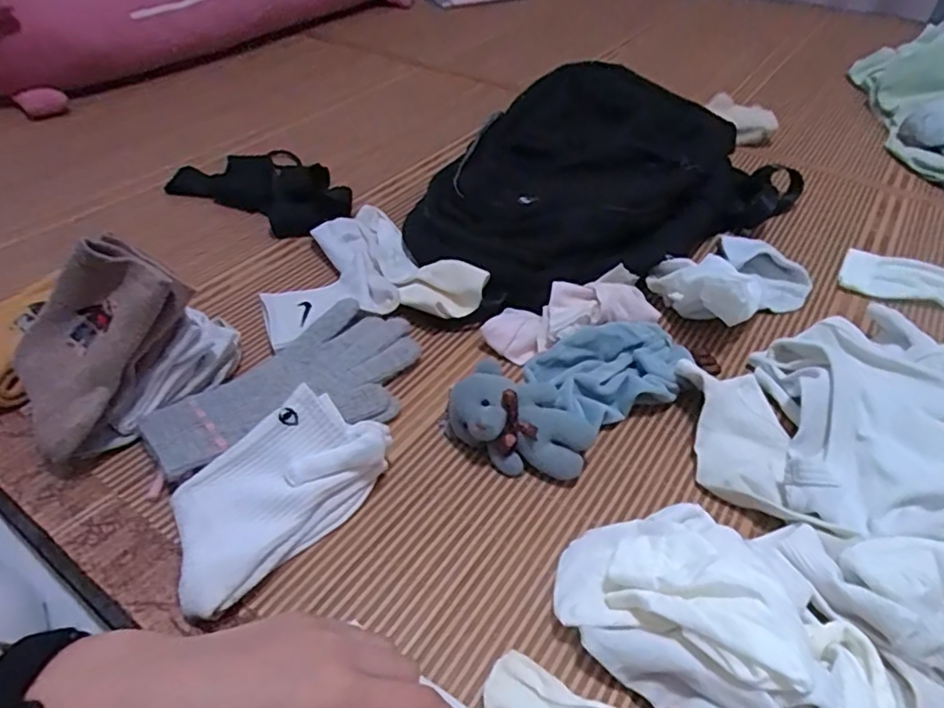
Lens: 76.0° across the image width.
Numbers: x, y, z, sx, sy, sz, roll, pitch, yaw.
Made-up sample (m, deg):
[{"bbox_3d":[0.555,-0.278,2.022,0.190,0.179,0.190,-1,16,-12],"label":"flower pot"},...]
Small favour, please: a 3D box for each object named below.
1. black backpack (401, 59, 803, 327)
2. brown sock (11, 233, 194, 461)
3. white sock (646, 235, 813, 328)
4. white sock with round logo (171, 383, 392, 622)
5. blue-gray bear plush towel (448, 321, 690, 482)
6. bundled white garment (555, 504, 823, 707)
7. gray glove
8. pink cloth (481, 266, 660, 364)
[{"bbox_3d":[0.120,-0.216,0.702,0.450,0.072,0.336,-21,48,-22],"label":"black backpack"},{"bbox_3d":[-0.270,-0.006,0.422,0.083,0.042,0.148,31,80,-10],"label":"brown sock"},{"bbox_3d":[0.251,-0.083,0.580,0.173,0.056,0.108,-27,51,-27],"label":"white sock"},{"bbox_3d":[-0.132,0.083,0.395,0.086,0.050,0.147,31,51,26],"label":"white sock with round logo"},{"bbox_3d":[0.087,0.025,0.470,0.208,0.041,0.098,-24,50,-25],"label":"blue-gray bear plush towel"},{"bbox_3d":[0.109,0.139,0.325,0.106,0.066,0.137,-1,44,-3],"label":"bundled white garment"},{"bbox_3d":[-0.133,0.031,0.475,0.116,0.026,0.216,35,53,29],"label":"gray glove"},{"bbox_3d":[0.085,-0.036,0.532,0.149,0.044,0.067,-20,46,-1],"label":"pink cloth"}]

